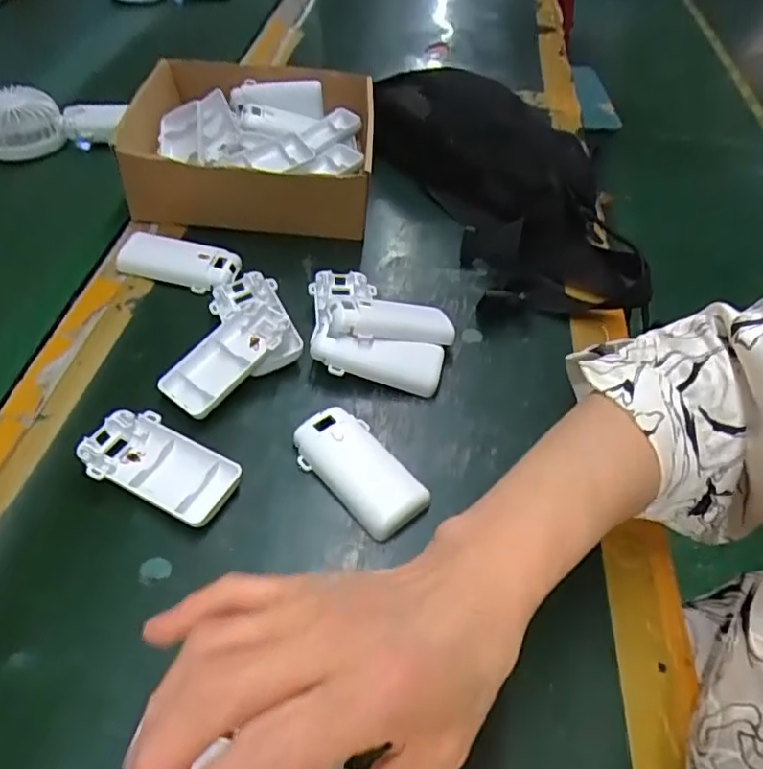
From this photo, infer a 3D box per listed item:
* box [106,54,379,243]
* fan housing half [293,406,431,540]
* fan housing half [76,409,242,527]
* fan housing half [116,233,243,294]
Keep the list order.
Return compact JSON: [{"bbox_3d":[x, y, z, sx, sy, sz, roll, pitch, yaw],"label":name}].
[{"bbox_3d":[-0.114,-0.238,0.578,0.205,0.072,0.216,5,49,-2],"label":"box"},{"bbox_3d":[-0.014,0.052,0.377,0.050,0.014,0.093,-26,57,-25],"label":"fan housing half"},{"bbox_3d":[-0.135,0.050,0.365,0.096,0.014,0.049,22,51,13],"label":"fan housing half"},{"bbox_3d":[-0.164,-0.100,0.488,0.095,0.014,0.043,14,49,6],"label":"fan housing half"}]

